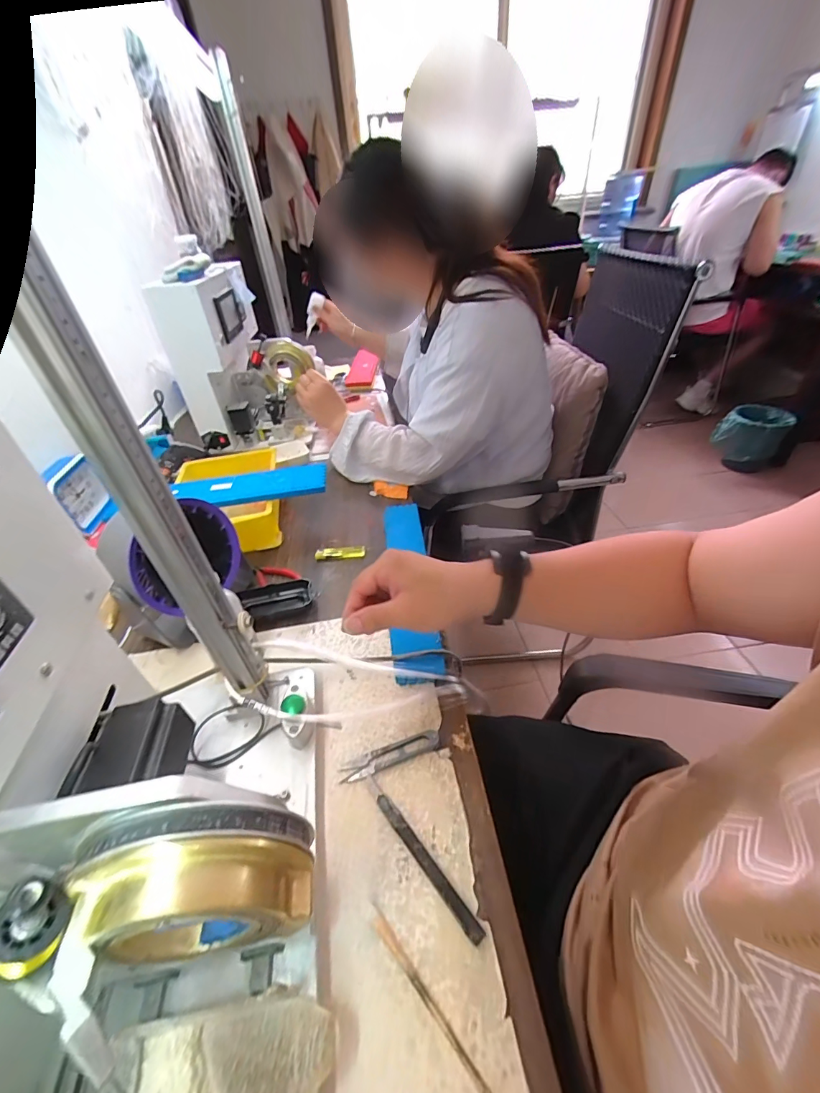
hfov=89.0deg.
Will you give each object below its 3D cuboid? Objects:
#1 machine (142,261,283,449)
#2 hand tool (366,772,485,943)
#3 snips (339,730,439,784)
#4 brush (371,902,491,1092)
[{"bbox_3d":[-0.404,-0.419,0.899,0.173,0.289,0.275,-13,41,-9],"label":"machine"},{"bbox_3d":[0.006,0.260,0.357,0.012,0.008,0.148,-31,47,-27],"label":"hand tool"},{"bbox_3d":[-0.019,0.210,0.421,0.100,0.005,0.021,-17,42,-13],"label":"snips"},{"bbox_3d":[0.020,0.323,0.283,0.009,0.004,0.151,-32,47,-28],"label":"brush"}]

